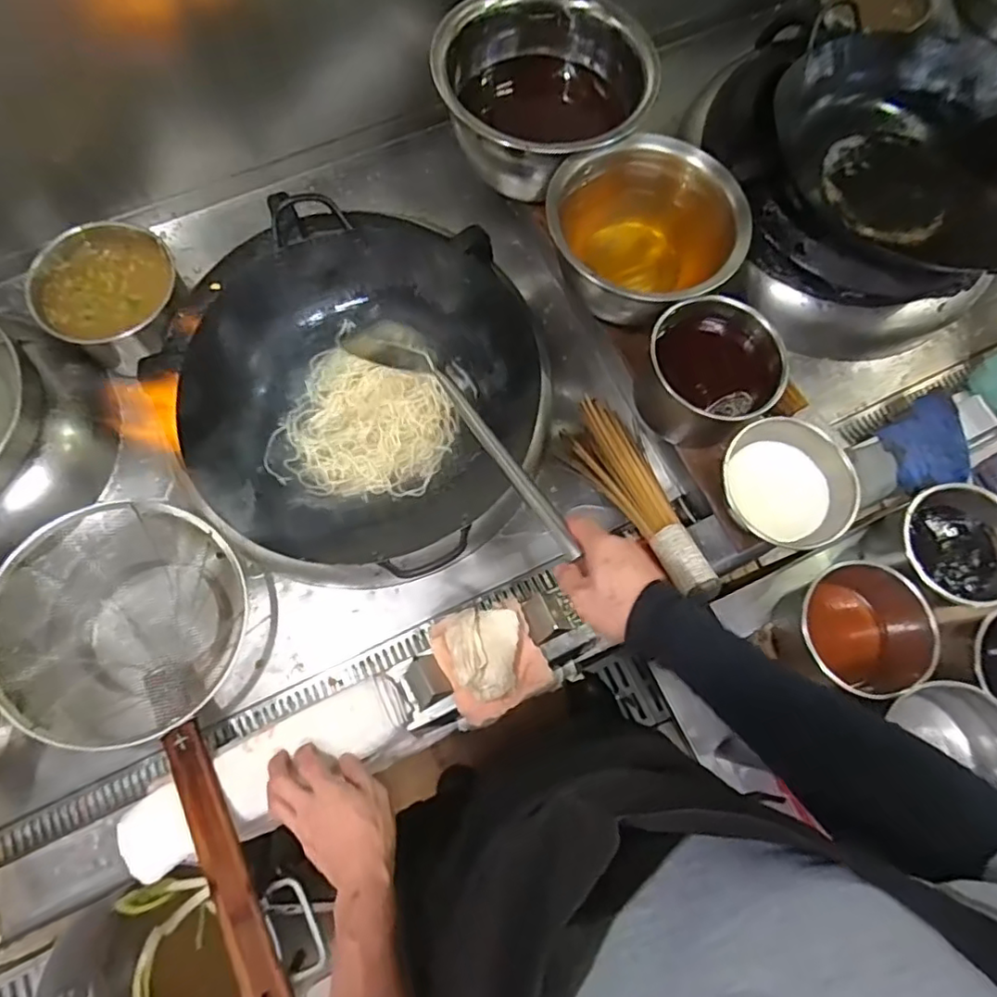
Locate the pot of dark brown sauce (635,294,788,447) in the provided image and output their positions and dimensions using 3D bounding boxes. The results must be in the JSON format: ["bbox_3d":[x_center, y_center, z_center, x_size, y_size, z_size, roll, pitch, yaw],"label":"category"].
[{"bbox_3d":[0.279,-0.168,0.782,0.167,0.138,0.154,0,73,-1],"label":"pot of dark brown sauce"}]

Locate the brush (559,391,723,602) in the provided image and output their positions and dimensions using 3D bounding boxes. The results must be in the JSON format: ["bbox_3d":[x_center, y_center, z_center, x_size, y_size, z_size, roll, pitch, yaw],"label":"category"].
[{"bbox_3d":[0.188,-0.004,0.777,0.100,0.064,0.305,-25,60,-8],"label":"brush"}]

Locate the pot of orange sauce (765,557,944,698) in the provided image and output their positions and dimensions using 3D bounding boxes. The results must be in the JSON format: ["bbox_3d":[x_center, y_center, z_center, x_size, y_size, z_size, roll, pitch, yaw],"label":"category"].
[{"bbox_3d":[0.436,0.166,0.740,0.149,0.107,0.153,0,73,-1],"label":"pot of orange sauce"}]

